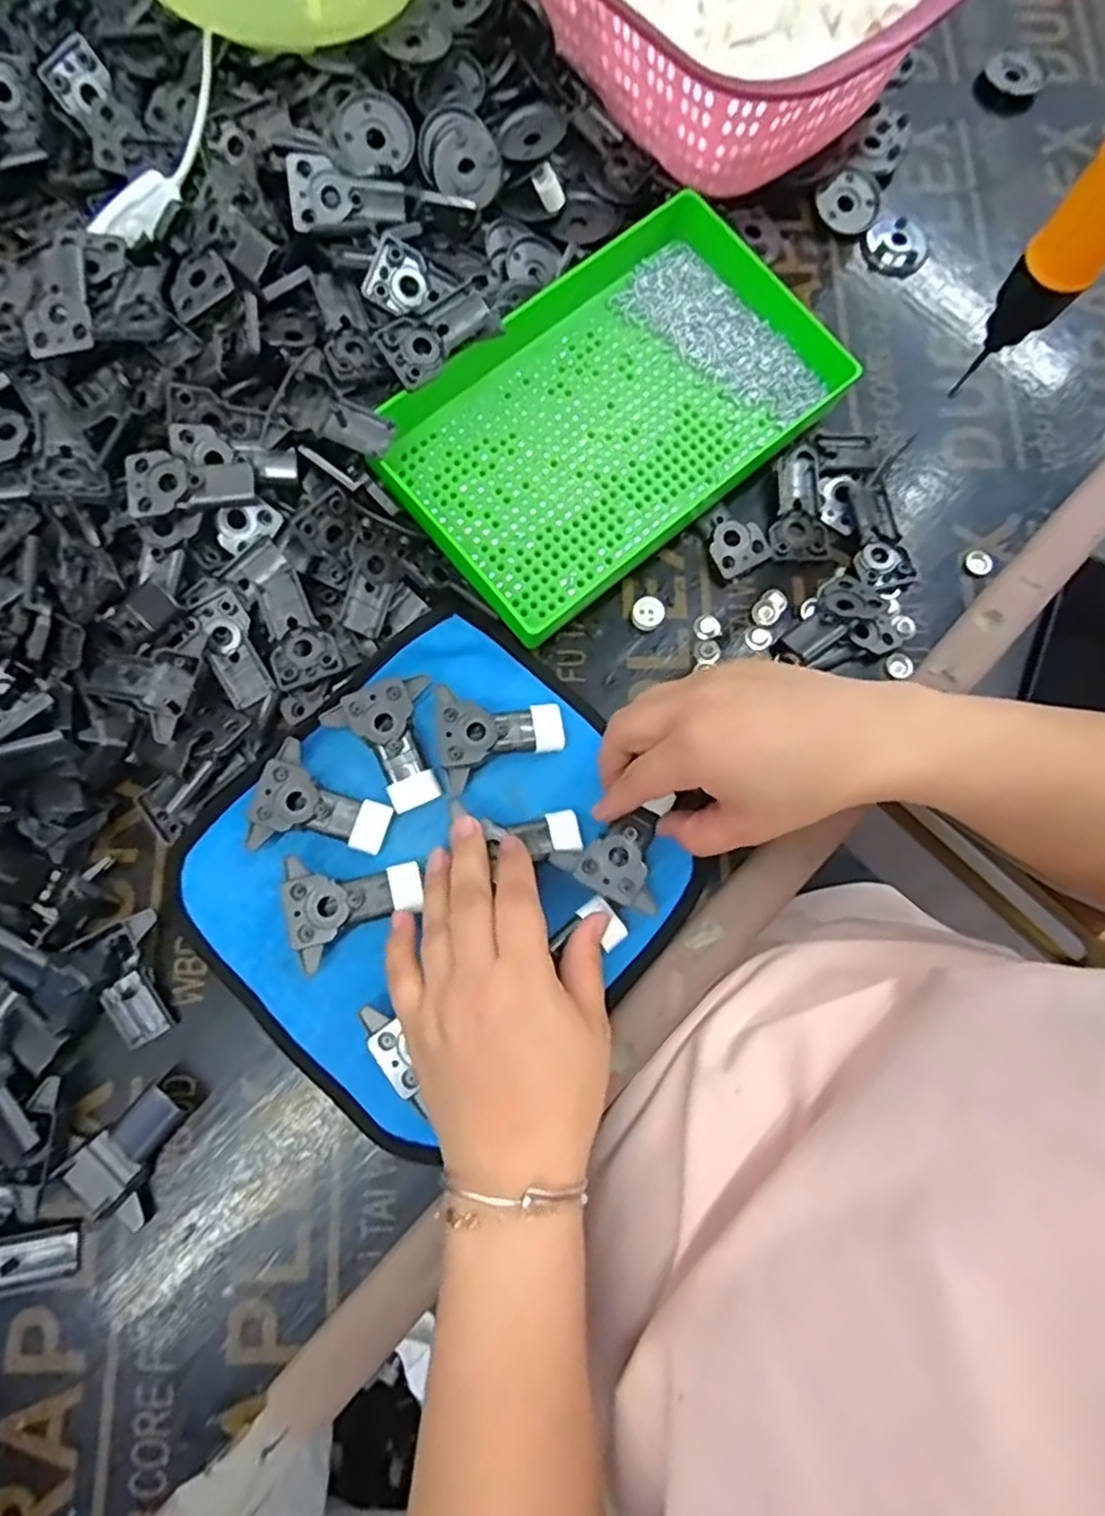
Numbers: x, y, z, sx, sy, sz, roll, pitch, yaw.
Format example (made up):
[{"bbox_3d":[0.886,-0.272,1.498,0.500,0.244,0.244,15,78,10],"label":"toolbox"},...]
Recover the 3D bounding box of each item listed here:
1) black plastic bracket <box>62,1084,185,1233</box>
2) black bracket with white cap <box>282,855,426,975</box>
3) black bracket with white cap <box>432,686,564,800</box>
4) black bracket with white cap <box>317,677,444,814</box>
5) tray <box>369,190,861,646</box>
[{"bbox_3d":[-0.192,0.186,0.337,0.043,0.019,0.053,44,81,7],"label":"black plastic bracket"},{"bbox_3d":[-0.099,0.067,0.356,0.062,0.022,0.052,-21,80,-5],"label":"black bracket with white cap"},{"bbox_3d":[-0.026,-0.011,0.375,0.064,0.022,0.053,-5,79,-2],"label":"black bracket with white cap"},{"bbox_3d":[-0.079,-0.009,0.372,0.052,0.019,0.065,-31,81,-7],"label":"black bracket with white cap"},{"bbox_3d":[0.031,-0.193,0.407,0.244,0.043,0.156,-43,82,-9],"label":"tray"}]

